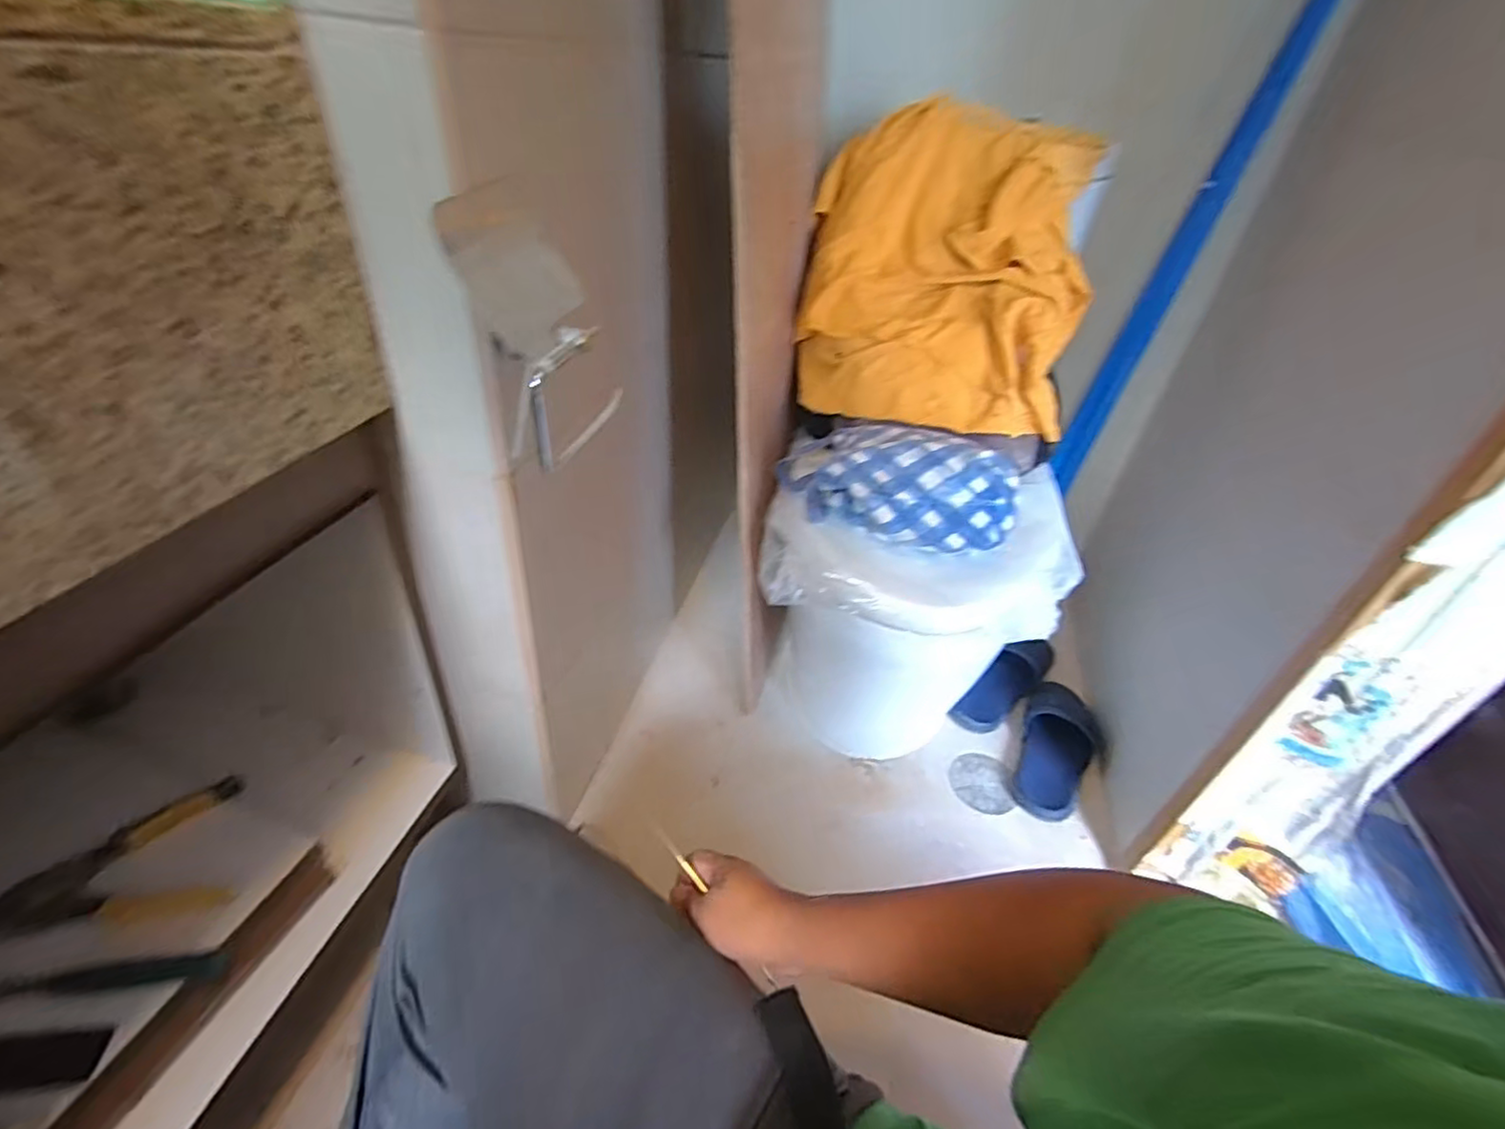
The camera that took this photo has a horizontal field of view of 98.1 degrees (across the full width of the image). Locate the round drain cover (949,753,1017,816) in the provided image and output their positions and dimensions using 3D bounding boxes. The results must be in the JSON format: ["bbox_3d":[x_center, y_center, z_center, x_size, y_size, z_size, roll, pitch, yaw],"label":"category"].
[{"bbox_3d":[0.374,0.358,1.070,0.094,0.005,0.100,-1,49,1],"label":"round drain cover"}]

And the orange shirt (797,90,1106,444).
[{"bbox_3d":[0.266,-0.400,0.926,0.378,0.160,0.456,8,81,18],"label":"orange shirt"}]

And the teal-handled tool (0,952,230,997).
[{"bbox_3d":[-0.609,0.381,0.594,0.218,0.024,0.024,-3,39,-14],"label":"teal-handled tool"}]

